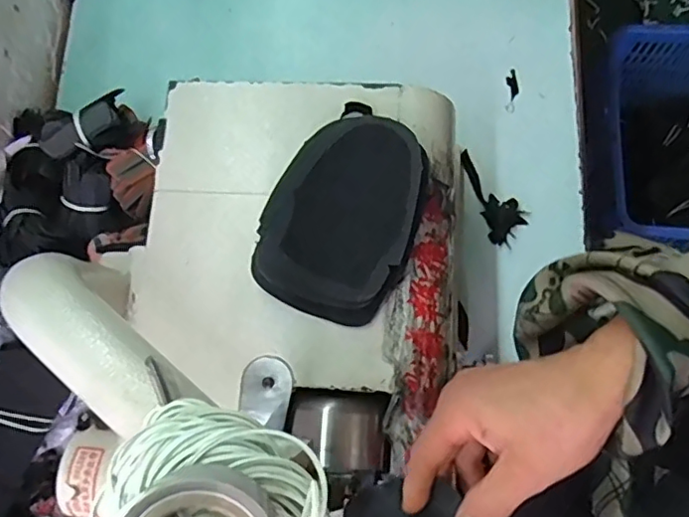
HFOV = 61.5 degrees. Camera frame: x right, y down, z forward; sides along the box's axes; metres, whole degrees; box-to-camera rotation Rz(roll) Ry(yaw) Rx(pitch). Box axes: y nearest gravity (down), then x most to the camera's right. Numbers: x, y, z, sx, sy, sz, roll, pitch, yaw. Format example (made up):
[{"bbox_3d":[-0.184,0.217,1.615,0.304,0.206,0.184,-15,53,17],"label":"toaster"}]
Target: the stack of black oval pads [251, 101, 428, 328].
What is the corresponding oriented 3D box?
[{"bbox_3d":[0.001,-0.034,0.391,0.096,0.027,0.143,23,80,11],"label":"stack of black oval pads"}]

